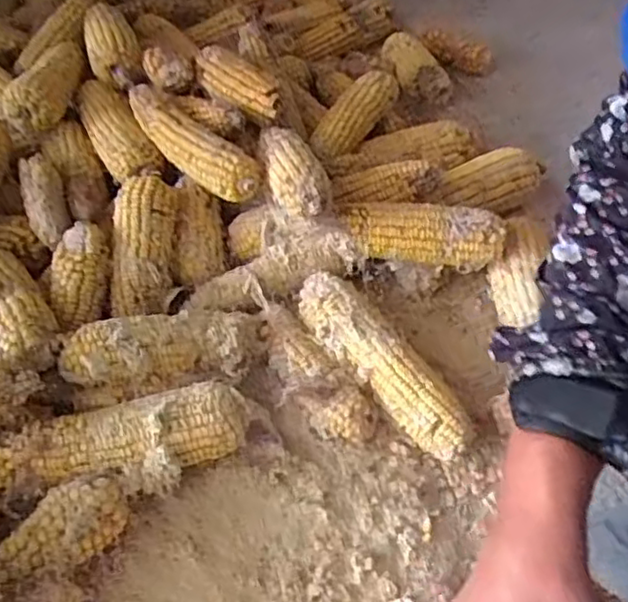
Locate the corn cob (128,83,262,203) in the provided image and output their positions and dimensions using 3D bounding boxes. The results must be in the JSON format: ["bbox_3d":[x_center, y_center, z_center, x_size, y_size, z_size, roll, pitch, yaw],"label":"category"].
[{"bbox_3d":[-0.128,-0.160,0.670,0.047,0.052,0.189,-36,57,-27],"label":"corn cob"}]

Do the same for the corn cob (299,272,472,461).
[{"bbox_3d":[0.054,0.057,0.565,0.049,0.054,0.203,-28,54,-22],"label":"corn cob"}]

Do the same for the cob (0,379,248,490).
[{"bbox_3d":[-0.162,0.120,0.507,0.217,0.058,0.065,-12,50,-10],"label":"cob"}]

